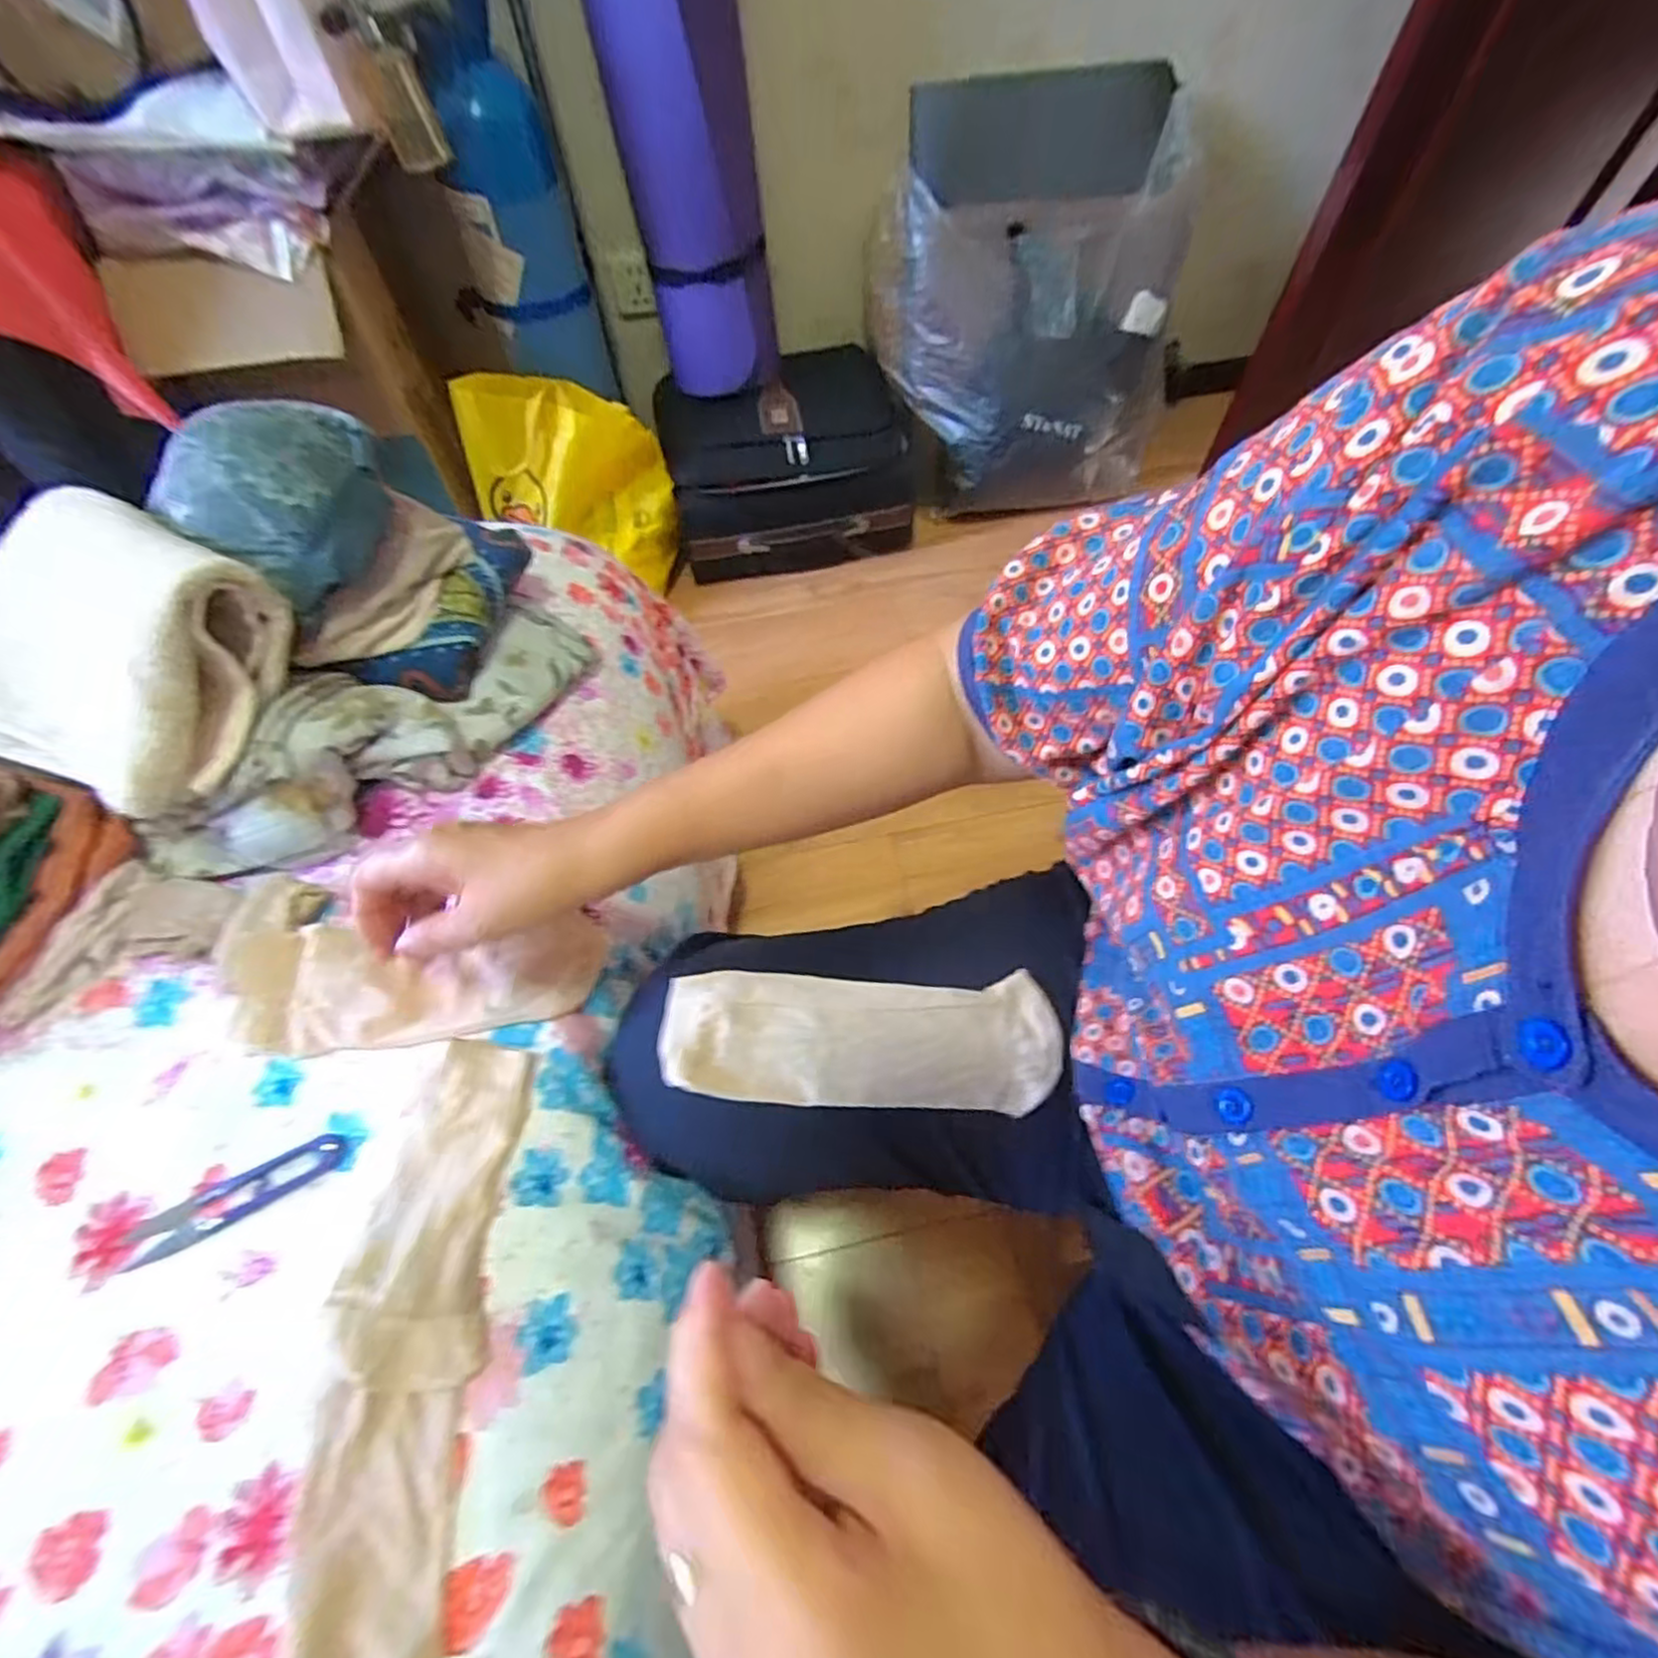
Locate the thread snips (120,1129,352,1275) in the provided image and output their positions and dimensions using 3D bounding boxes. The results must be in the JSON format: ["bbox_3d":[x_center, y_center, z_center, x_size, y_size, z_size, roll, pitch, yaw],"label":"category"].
[{"bbox_3d":[-0.305,0.190,0.361,0.097,0.004,0.023,-27,67,-12],"label":"thread snips"}]

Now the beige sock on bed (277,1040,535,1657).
[{"bbox_3d":[-0.196,0.239,0.324,0.064,0.010,0.269,-4,64,-1],"label":"beige sock on bed"}]

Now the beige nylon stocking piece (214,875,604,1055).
[{"bbox_3d":[-0.251,0.082,0.424,0.205,0.028,0.098,4,57,-13],"label":"beige nylon stocking piece"}]

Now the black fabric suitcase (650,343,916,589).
[{"bbox_3d":[-0.079,-0.668,1.299,0.428,0.265,0.298,-14,65,-6],"label":"black fabric suitcase"}]

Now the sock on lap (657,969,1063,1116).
[{"bbox_3d":[0.019,0.118,0.389,0.215,0.018,0.072,2,77,-7],"label":"sock on lap"}]

